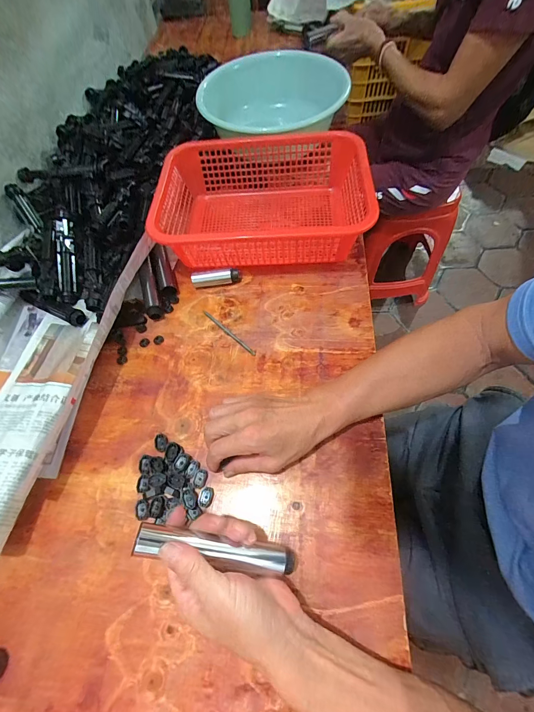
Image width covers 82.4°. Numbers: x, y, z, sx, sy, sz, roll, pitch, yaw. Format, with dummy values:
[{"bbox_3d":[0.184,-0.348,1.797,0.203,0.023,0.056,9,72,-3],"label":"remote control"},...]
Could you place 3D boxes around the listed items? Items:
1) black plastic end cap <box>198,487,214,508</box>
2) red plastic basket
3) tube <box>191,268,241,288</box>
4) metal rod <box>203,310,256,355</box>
[{"bbox_3d":[-0.071,0.164,0.354,0.016,0.004,0.021,7,63,9],"label":"black plastic end cap"},{"bbox_3d":[-0.011,-0.258,0.515,0.327,0.115,0.241,0,62,5],"label":"red plastic basket"},{"bbox_3d":[-0.084,-0.130,0.505,0.080,0.028,0.021,-7,62,2],"label":"tube"},{"bbox_3d":[-0.058,-0.036,0.459,0.109,0.006,0.008,39,70,21],"label":"metal rod"}]

